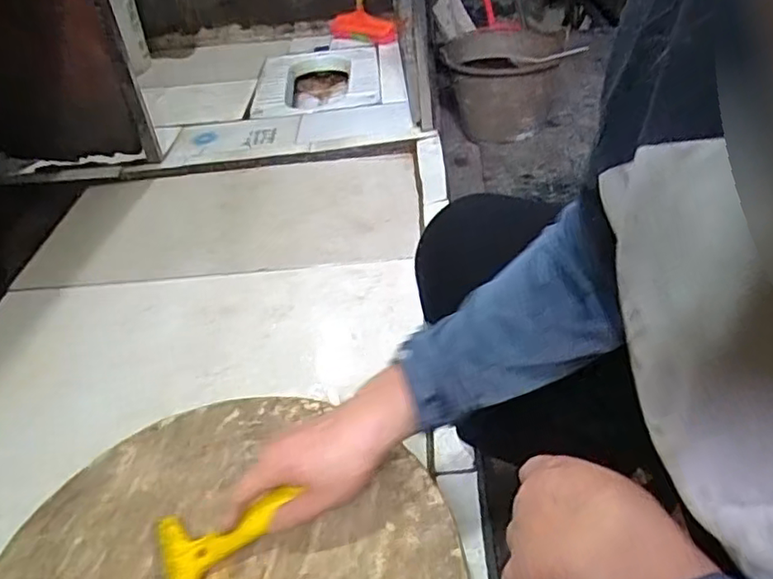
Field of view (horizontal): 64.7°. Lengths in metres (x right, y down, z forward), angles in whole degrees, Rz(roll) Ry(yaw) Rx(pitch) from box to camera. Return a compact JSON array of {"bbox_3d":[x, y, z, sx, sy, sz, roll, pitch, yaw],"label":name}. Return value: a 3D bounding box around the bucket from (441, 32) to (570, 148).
[{"bbox_3d":[0.305,-0.521,1.624,0.293,0.226,0.337,4,40,13],"label":"bucket"}]

